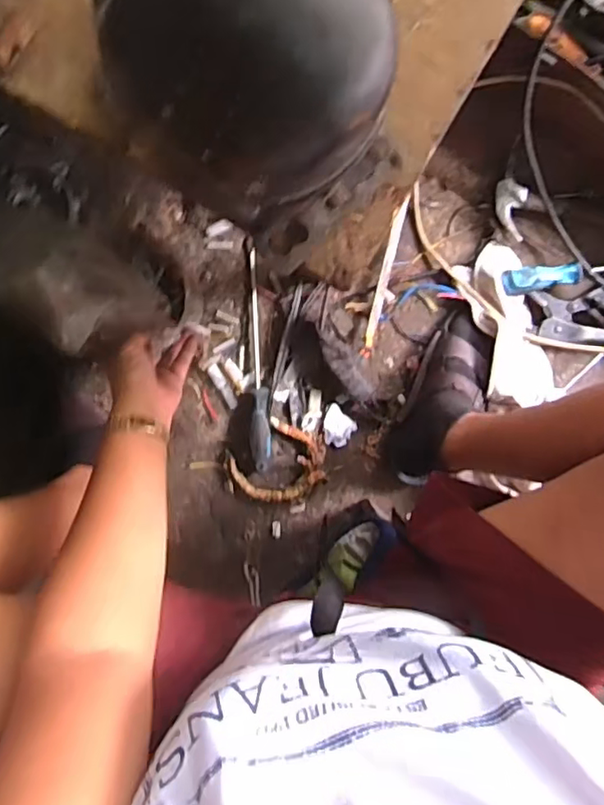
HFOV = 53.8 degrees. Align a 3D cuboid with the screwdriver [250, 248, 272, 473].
[{"bbox_3d":[-0.059,-0.054,0.787,0.026,0.025,0.290,-3,97,-2],"label":"screwdriver"}]

